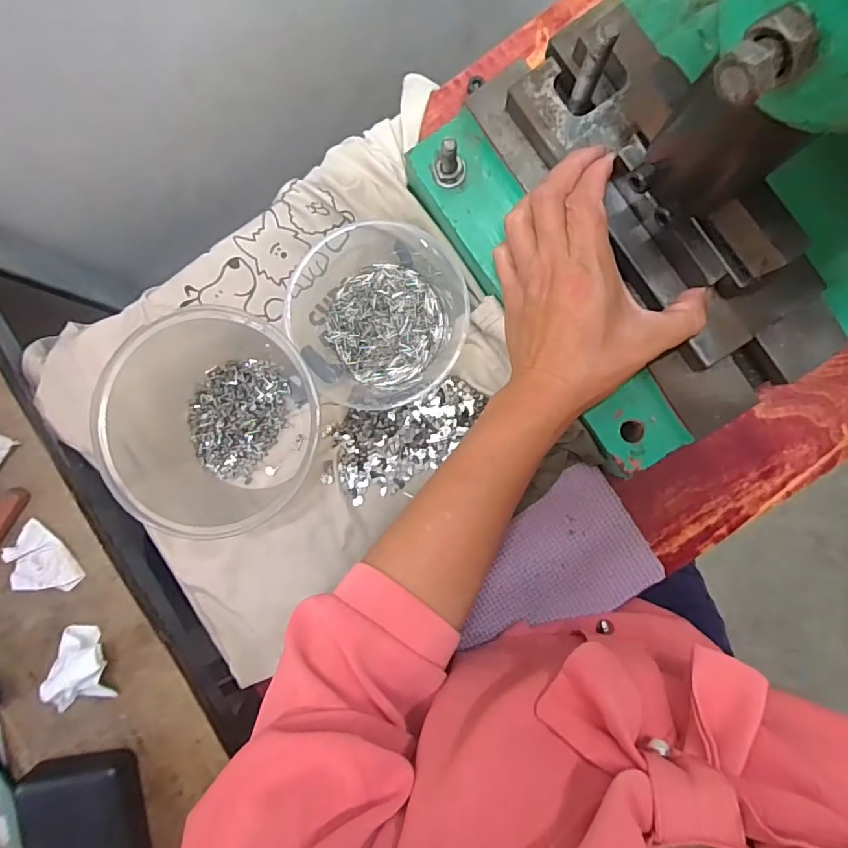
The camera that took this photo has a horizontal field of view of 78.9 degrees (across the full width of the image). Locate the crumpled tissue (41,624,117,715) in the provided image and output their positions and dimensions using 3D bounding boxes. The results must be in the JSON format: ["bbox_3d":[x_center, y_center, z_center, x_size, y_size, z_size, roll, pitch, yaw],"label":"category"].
[{"bbox_3d":[-0.236,0.175,0.354,0.037,0.031,0.059,9,92,2],"label":"crumpled tissue"}]

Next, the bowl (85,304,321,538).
[{"bbox_3d":[-0.150,0.005,0.362,0.141,0.078,0.157,36,92,1],"label":"bowl"}]

